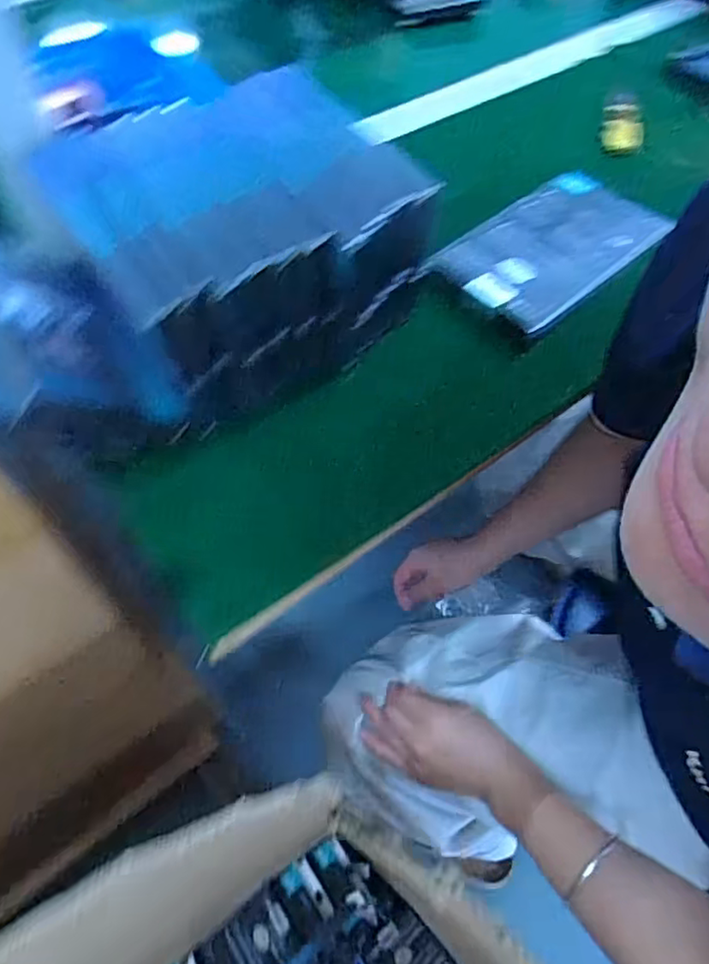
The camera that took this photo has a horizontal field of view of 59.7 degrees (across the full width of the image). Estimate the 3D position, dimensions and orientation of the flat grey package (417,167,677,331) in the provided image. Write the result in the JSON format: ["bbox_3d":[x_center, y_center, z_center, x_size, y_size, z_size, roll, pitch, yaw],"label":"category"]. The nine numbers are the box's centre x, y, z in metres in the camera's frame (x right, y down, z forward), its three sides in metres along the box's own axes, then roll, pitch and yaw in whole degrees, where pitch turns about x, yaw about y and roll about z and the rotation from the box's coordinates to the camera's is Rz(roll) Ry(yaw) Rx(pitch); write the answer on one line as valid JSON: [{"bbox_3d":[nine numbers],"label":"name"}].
[{"bbox_3d":[0.145,-0.173,0.452,0.169,0.016,0.093,-36,65,-23],"label":"flat grey package"}]

